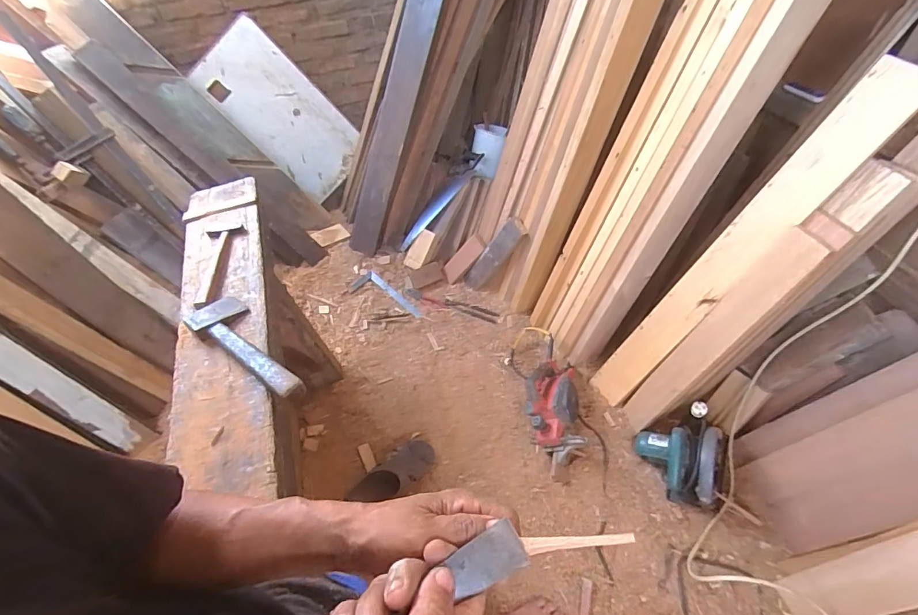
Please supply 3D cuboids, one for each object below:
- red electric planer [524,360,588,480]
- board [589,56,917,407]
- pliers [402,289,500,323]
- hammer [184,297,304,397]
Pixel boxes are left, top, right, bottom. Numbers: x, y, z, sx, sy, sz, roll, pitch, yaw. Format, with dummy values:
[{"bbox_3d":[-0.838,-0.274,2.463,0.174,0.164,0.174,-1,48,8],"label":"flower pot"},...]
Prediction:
[{"bbox_3d":[0.290,0.318,1.316,0.159,0.124,0.305,-5,50,-1],"label":"red electric planer"},{"bbox_3d":[0.652,-0.083,1.103,0.041,1.006,0.127,0,45,-32],"label":"board"},{"bbox_3d":[-0.031,-0.012,1.678,0.375,0.023,0.059,16,53,16],"label":"pliers"},{"bbox_3d":[-0.395,0.063,0.838,0.310,0.038,0.100,27,57,23],"label":"hammer"}]

